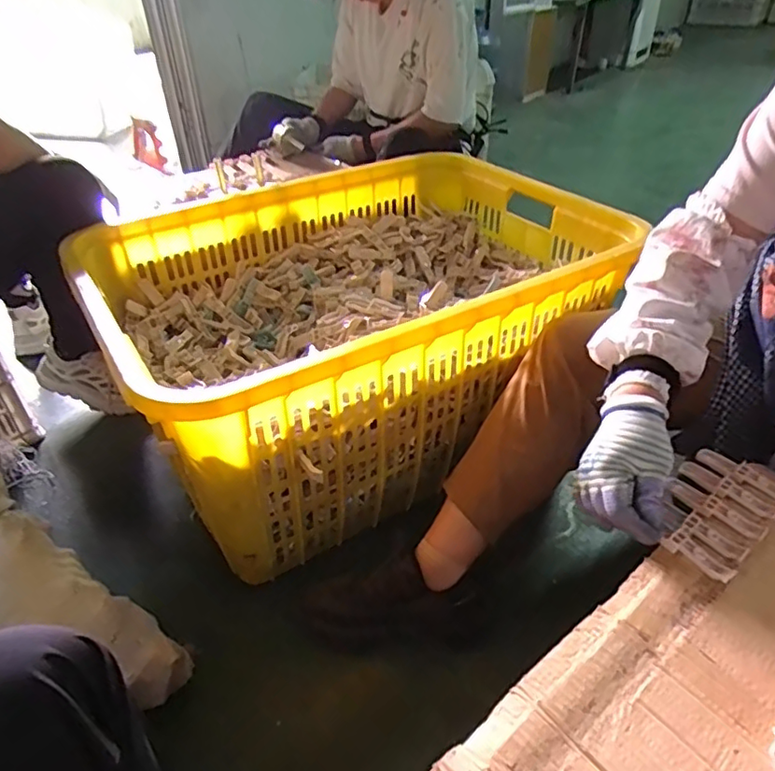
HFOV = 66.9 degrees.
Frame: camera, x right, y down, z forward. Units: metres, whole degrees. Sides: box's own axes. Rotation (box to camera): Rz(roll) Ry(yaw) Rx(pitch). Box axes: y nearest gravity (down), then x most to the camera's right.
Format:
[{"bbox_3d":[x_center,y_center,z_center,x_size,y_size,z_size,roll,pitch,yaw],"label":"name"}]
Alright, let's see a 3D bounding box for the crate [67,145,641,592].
[{"bbox_3d":[-0.034,-0.104,1.039,0.799,0.355,0.601,-21,42,-24],"label":"crate"}]

